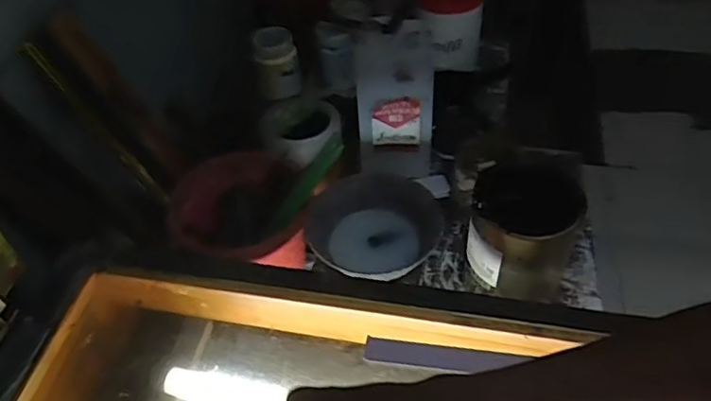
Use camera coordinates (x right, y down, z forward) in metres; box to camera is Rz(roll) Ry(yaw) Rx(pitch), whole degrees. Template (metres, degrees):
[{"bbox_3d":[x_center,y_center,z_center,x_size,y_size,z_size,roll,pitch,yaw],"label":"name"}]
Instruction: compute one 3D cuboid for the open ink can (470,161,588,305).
[{"bbox_3d":[0.177,0.044,0.669,0.108,0.117,0.115,13,49,17],"label":"open ink can"}]

